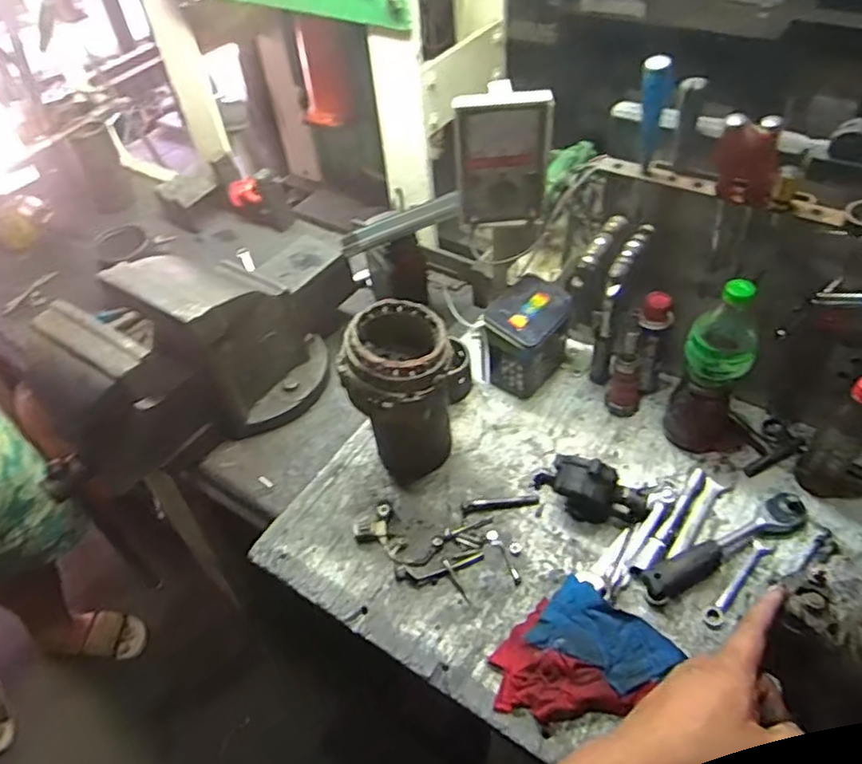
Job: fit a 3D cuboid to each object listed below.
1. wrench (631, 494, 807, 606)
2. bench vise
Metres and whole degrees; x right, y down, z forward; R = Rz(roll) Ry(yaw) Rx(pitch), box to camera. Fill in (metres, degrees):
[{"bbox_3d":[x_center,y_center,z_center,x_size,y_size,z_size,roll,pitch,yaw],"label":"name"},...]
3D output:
[{"bbox_3d":[0.363,0.198,0.782,0.243,0.033,0.048,-22,50,-14],"label":"wrench"},{"bbox_3d":[-0.384,-0.023,0.950,0.204,0.262,0.437,35,60,30],"label":"bench vise"}]

